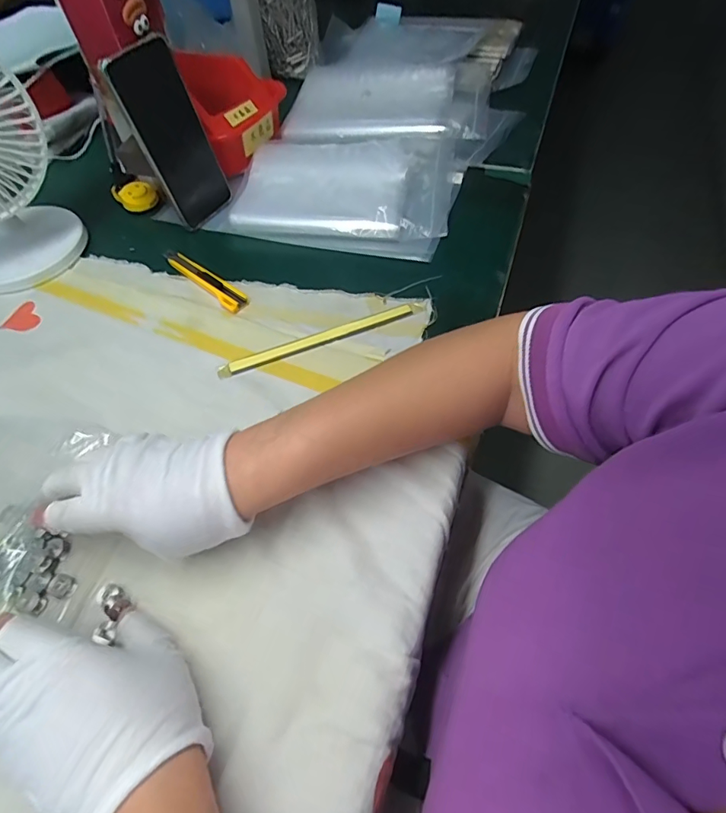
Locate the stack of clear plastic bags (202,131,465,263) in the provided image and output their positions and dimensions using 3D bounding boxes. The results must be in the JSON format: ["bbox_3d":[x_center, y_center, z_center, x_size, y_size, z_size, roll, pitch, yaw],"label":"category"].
[{"bbox_3d":[-0.023,-0.265,0.555,0.262,0.035,0.200,13,57,10],"label":"stack of clear plastic bags"}]

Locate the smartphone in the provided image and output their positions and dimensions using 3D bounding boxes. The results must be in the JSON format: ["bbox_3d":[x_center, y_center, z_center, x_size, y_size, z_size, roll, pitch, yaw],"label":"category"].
[{"bbox_3d":[-0.198,-0.284,0.505,0.014,0.169,0.082,21,59,25],"label":"smartphone"}]

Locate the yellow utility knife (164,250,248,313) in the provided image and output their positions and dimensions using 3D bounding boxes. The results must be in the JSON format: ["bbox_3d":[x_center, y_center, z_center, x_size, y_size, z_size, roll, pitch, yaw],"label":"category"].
[{"bbox_3d":[-0.167,-0.135,0.490,0.126,0.007,0.022,36,64,23],"label":"yellow utility knife"}]

